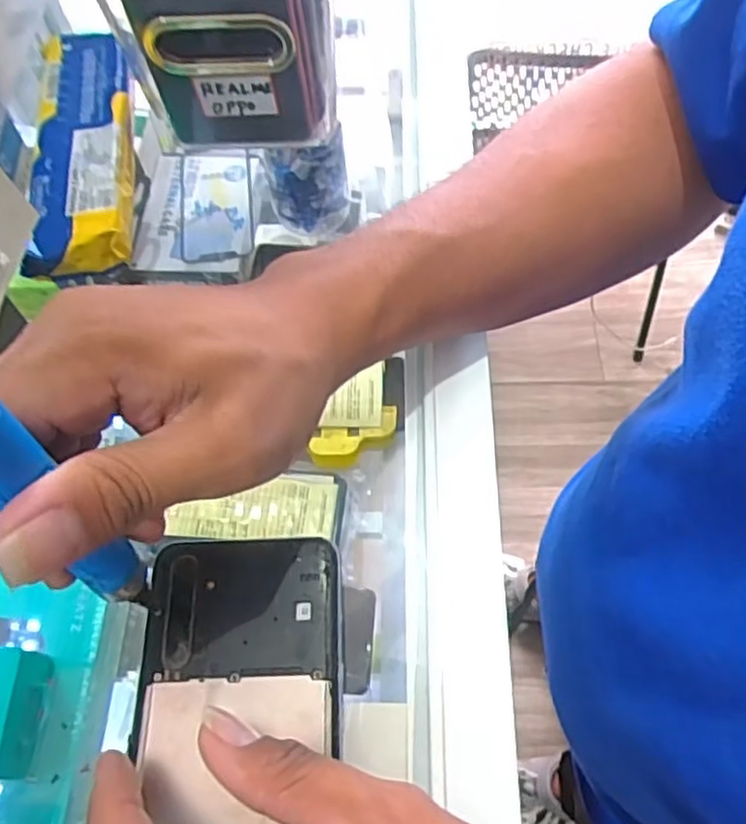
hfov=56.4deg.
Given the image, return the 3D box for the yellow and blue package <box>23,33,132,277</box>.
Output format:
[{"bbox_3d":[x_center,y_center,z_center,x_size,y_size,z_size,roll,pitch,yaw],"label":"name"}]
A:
[{"bbox_3d":[-0.154,-0.145,0.370,0.050,0.021,0.161,-9,63,-2],"label":"yellow and blue package"}]

